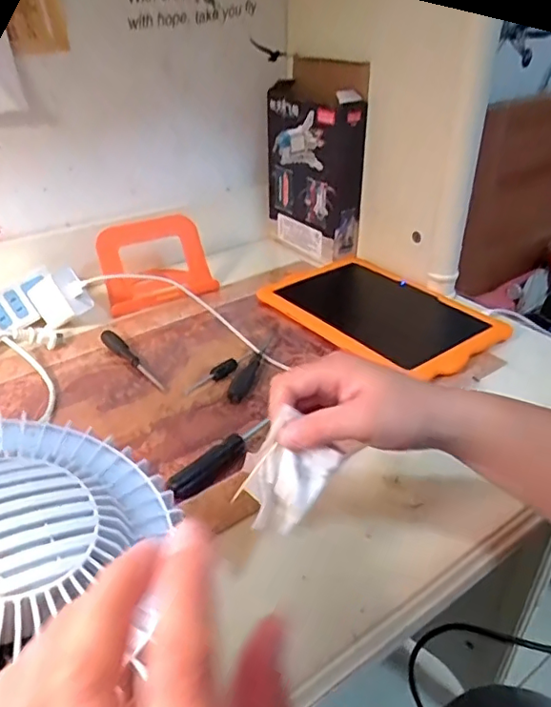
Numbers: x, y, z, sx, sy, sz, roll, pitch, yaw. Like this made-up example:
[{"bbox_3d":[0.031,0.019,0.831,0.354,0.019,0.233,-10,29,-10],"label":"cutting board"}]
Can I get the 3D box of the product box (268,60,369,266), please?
[{"bbox_3d":[0.059,-0.270,0.799,0.067,0.251,0.160,-22,38,-29],"label":"product box"}]

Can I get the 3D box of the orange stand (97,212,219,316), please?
[{"bbox_3d":[-0.149,-0.115,0.711,0.139,0.095,0.064,-11,34,-15],"label":"orange stand"}]

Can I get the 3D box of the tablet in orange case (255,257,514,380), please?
[{"bbox_3d":[0.123,-0.056,0.691,0.191,0.020,0.271,-22,38,-29],"label":"tablet in orange case"}]

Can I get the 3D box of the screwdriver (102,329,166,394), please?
[{"bbox_3d":[-0.148,0.004,0.592,0.019,0.016,0.121,-28,41,-35],"label":"screwdriver"}]

